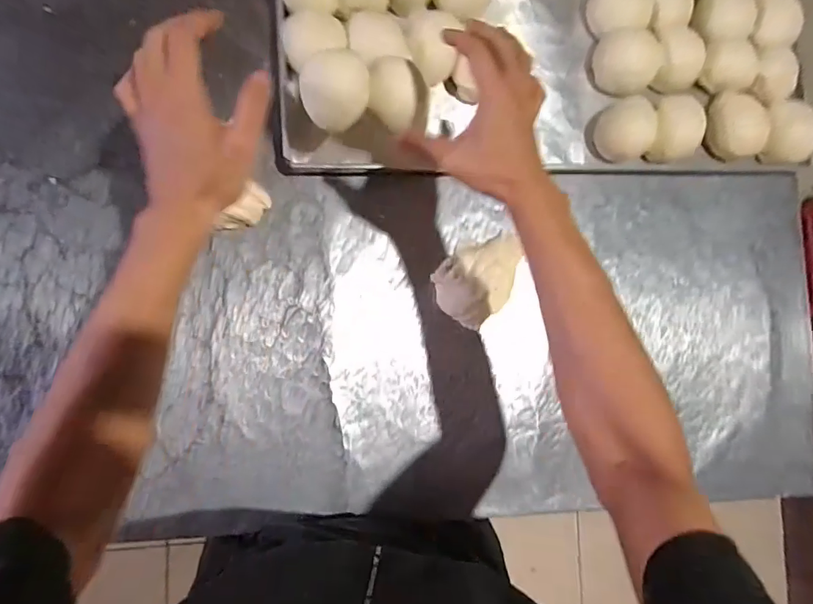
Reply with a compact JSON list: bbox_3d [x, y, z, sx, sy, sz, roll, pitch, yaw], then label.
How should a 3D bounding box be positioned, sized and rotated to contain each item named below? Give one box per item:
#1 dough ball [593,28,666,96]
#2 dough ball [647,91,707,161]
[{"bbox_3d":[0.285,-0.312,0.597,0.089,0.048,0.081,0,86,-8],"label":"dough ball"},{"bbox_3d":[0.349,-0.228,0.598,0.070,0.042,0.090,5,86,-8],"label":"dough ball"}]

